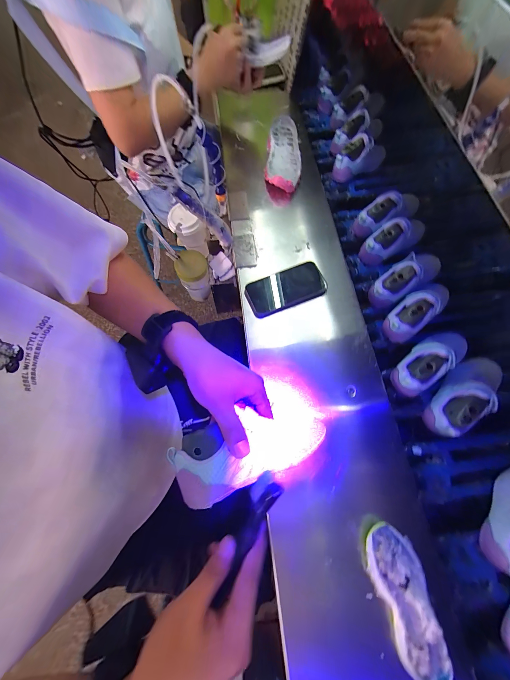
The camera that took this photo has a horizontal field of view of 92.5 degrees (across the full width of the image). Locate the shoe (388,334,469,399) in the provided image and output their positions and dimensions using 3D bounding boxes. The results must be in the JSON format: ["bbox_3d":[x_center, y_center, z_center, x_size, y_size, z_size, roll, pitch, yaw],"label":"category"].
[{"bbox_3d":[0.312,0.044,0.445,0.132,0.062,0.063,-43,75,5],"label":"shoe"}]

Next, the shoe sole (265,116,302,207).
[{"bbox_3d":[0.072,-0.482,0.643,0.085,0.051,0.278,0,70,4],"label":"shoe sole"}]

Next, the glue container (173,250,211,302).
[{"bbox_3d":[-0.153,-0.154,0.627,0.071,0.137,0.067,-5,70,2],"label":"glue container"}]

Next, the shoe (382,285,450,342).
[{"bbox_3d":[0.308,-0.050,0.475,0.140,0.061,0.066,-47,75,15],"label":"shoe"}]

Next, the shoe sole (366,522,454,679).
[{"bbox_3d":[0.202,0.349,0.327,0.068,0.031,0.166,-8,70,1],"label":"shoe sole"}]

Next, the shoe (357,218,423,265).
[{"bbox_3d":[0.322,-0.236,0.557,0.170,0.090,0.062,-31,73,-11],"label":"shoe"}]

